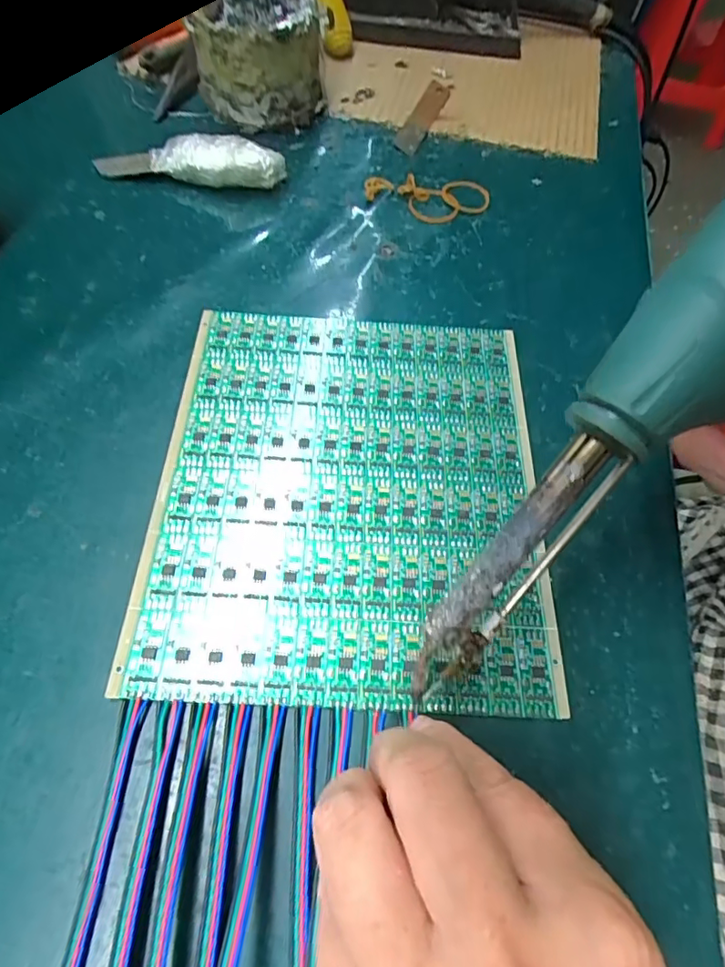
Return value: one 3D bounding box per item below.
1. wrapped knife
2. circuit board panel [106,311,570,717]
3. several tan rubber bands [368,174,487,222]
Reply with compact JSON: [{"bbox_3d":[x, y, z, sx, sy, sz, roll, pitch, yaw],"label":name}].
[{"bbox_3d":[-0.108,-0.200,0.336,0.118,0.026,0.022,9,60,2],"label":"wrapped knife"},{"bbox_3d":[-0.005,-0.004,0.243,0.163,0.004,0.191,3,60,-1],"label":"circuit board panel"},{"bbox_3d":[0.043,-0.185,0.346,0.080,0.010,0.039,1,60,-3],"label":"several tan rubber bands"}]

